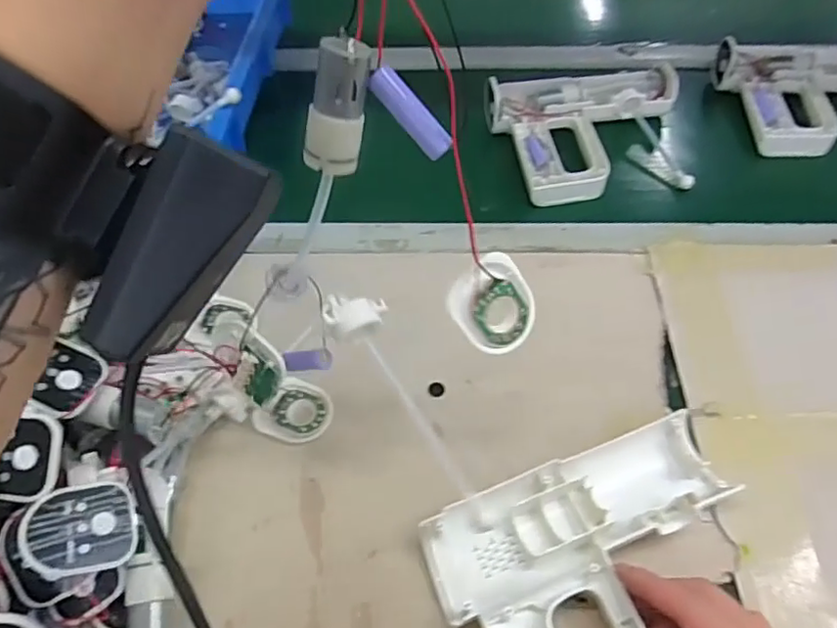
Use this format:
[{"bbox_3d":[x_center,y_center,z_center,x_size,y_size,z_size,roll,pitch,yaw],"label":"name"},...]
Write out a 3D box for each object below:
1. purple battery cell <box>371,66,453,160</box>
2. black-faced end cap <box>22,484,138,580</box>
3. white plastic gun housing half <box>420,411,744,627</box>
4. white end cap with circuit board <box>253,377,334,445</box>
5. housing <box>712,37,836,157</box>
[{"bbox_3d":[-0.004,-0.097,0.295,0.049,0.011,0.011,47,55,-15],"label":"purple battery cell"},{"bbox_3d":[-0.194,0.124,0.350,0.057,0.009,0.049,0,60,-38],"label":"black-faced end cap"},{"bbox_3d":[0.128,0.173,0.366,0.201,0.028,0.185,-17,51,-13],"label":"white plastic gun housing half"},{"bbox_3d":[-0.091,0.073,0.458,0.052,0.008,0.047,18,52,16],"label":"white end cap with circuit board"},{"bbox_3d":[0.475,-0.253,0.700,0.214,0.046,0.171,0,49,1],"label":"housing"}]

